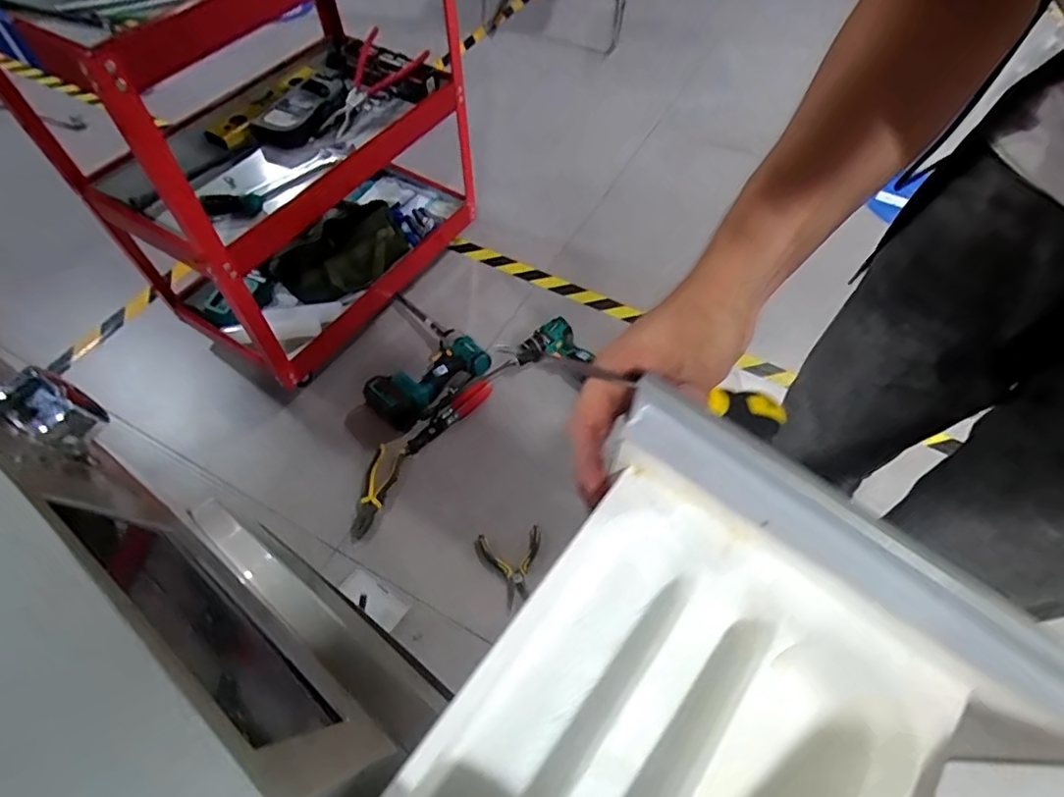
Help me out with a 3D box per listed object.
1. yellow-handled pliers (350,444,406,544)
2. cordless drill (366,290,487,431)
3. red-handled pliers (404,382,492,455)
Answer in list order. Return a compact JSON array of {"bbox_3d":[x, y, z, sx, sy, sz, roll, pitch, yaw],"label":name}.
[{"bbox_3d":[-0.313,0.189,1.123,0.064,0.020,0.211,8,58,4],"label":"yellow-handled pliers"},{"bbox_3d":[-0.310,-0.111,1.288,0.329,0.098,0.299,40,65,21],"label":"cordless drill"},{"bbox_3d":[-0.188,0.043,1.243,0.046,0.022,0.245,39,65,21],"label":"red-handled pliers"}]

